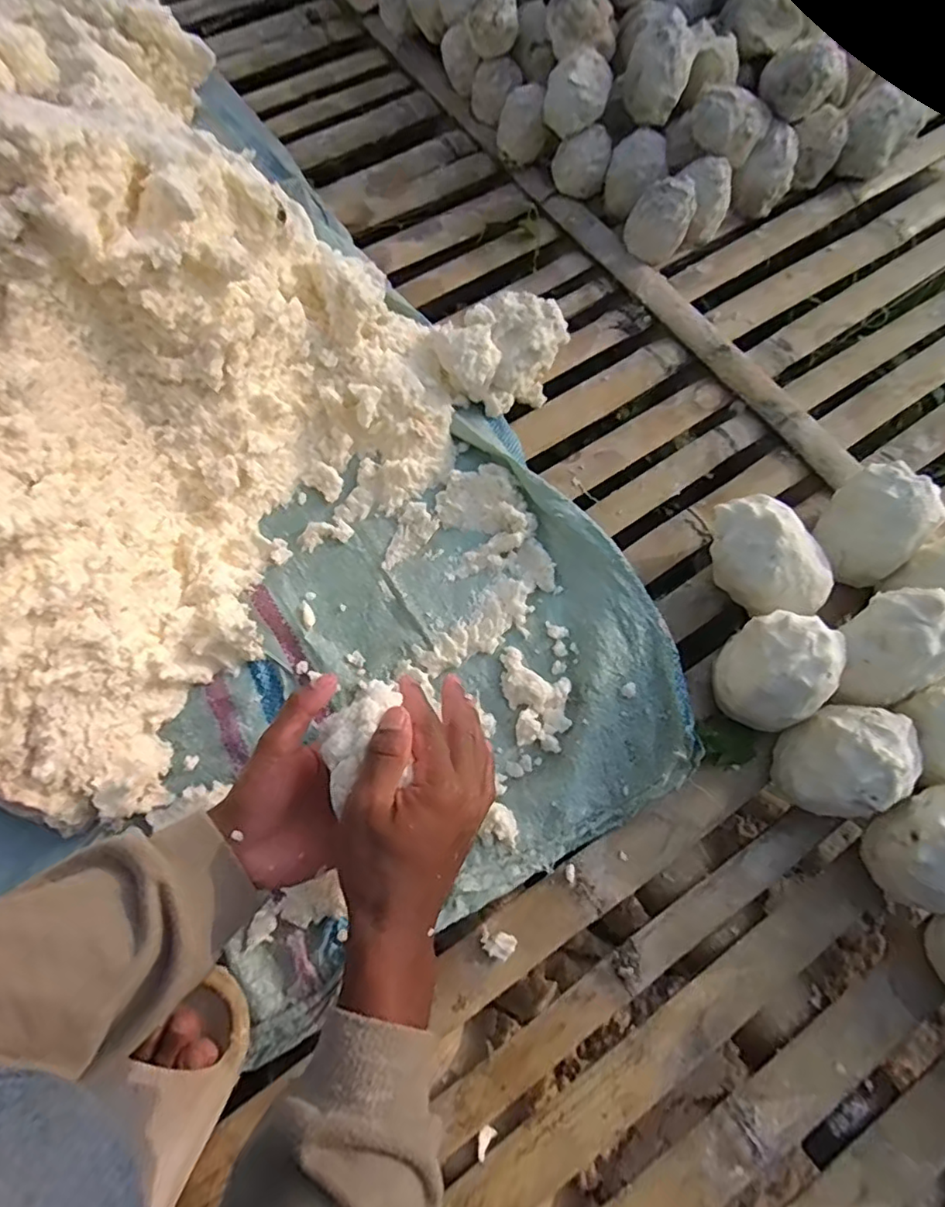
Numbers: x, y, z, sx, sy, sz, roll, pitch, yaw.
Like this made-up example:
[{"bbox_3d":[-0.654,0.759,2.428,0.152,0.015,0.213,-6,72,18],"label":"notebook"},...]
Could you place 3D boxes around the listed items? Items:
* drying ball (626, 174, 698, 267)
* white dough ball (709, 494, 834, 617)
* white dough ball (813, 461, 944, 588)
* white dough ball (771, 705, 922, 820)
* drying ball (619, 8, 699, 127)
[{"bbox_3d":[0.211,-0.430,0.678,0.069,0.073,0.054,17,70,2],"label":"drying ball"},{"bbox_3d":[0.256,-0.036,0.537,0.069,0.088,0.119,-41,78,-16],"label":"white dough ball"},{"bbox_3d":[0.355,-0.067,0.539,0.080,0.100,0.078,1,70,-3],"label":"white dough ball"},{"bbox_3d":[0.290,0.122,0.470,0.079,0.091,0.078,1,70,-3],"label":"white dough ball"},{"bbox_3d":[0.200,-0.579,0.652,0.068,0.074,0.058,24,71,5],"label":"drying ball"}]

